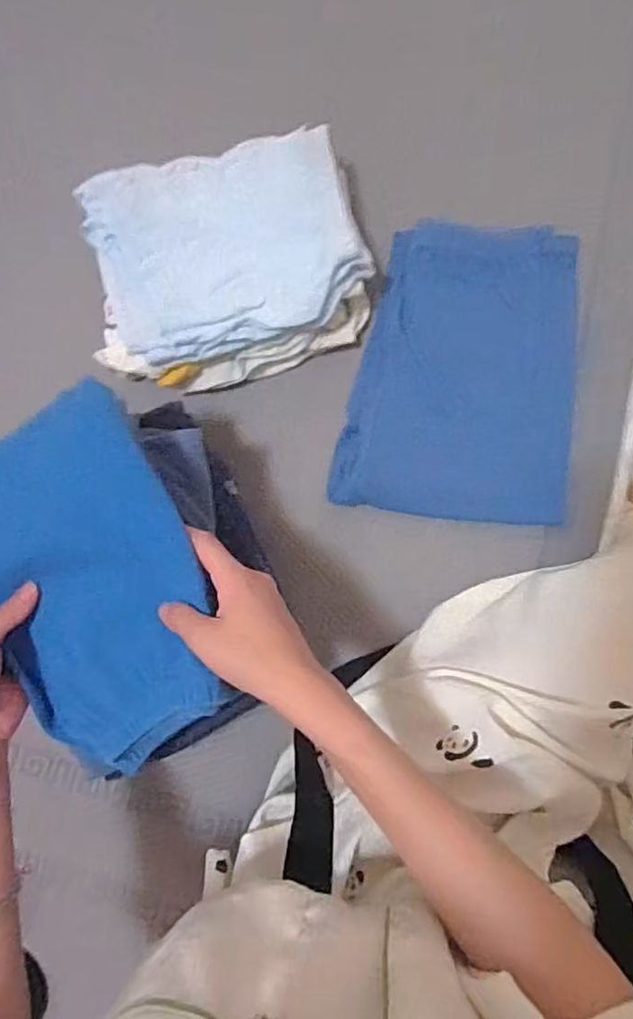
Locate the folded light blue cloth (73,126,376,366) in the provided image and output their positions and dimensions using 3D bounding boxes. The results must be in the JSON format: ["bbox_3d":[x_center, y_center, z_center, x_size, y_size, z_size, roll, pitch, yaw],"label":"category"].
[{"bbox_3d":[-0.086,-0.238,0.533,0.240,0.033,0.193,-16,82,6],"label":"folded light blue cloth"}]

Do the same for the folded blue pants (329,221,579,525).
[{"bbox_3d":[0.131,-0.122,0.538,0.204,0.034,0.261,7,85,9],"label":"folded blue pants"}]

